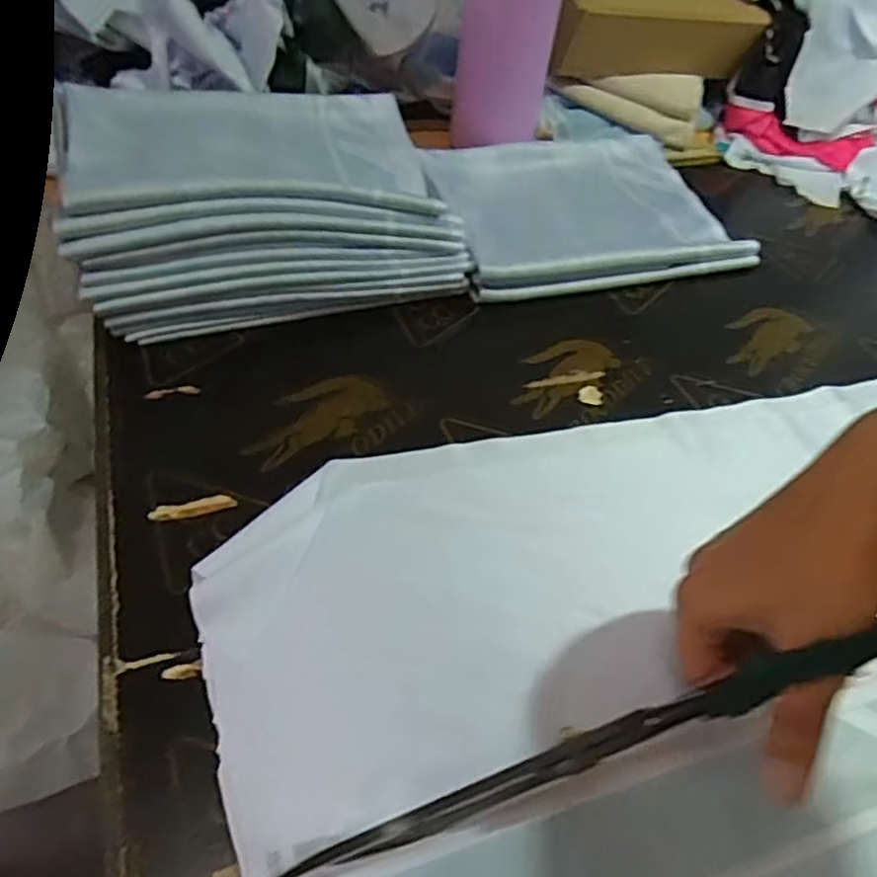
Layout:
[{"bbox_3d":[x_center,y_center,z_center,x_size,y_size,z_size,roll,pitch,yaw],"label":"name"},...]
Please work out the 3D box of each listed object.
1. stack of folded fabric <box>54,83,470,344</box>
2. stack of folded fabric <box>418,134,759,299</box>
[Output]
[{"bbox_3d":[-0.141,-0.201,0.563,0.290,0.104,0.213,-12,51,-17],"label":"stack of folded fabric"},{"bbox_3d":[0.142,-0.227,0.662,0.301,0.041,0.215,-10,51,-15],"label":"stack of folded fabric"}]

